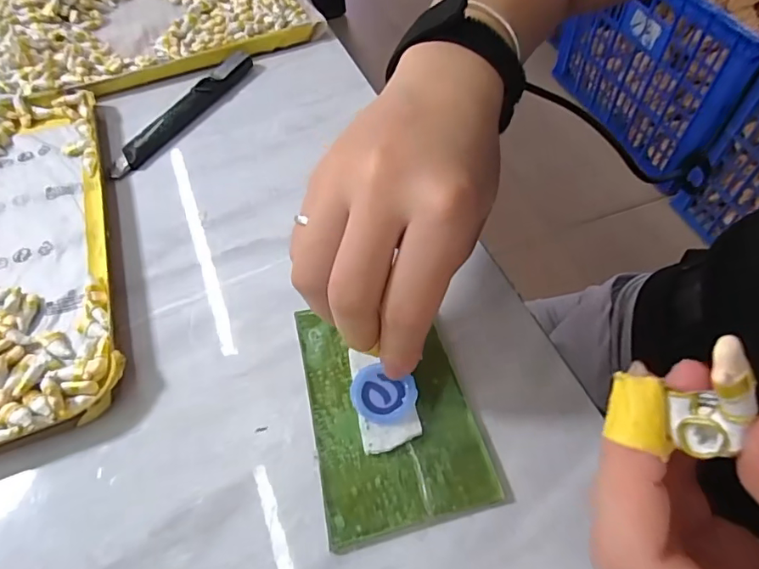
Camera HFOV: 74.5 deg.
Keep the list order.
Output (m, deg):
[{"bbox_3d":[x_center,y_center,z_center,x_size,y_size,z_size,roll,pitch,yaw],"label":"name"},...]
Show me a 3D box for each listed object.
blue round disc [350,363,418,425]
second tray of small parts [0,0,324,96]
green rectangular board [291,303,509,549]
[{"bbox_3d":[0.001,0.046,0.212,0.028,0.009,0.023,24,59,15],"label":"blue round disc"},{"bbox_3d":[-0.196,-0.240,0.411,0.227,0.028,0.222,-22,59,-14],"label":"second tray of small parts"},{"bbox_3d":[0.004,0.052,0.217,0.067,0.007,0.097,-11,57,-8],"label":"green rectangular board"}]

